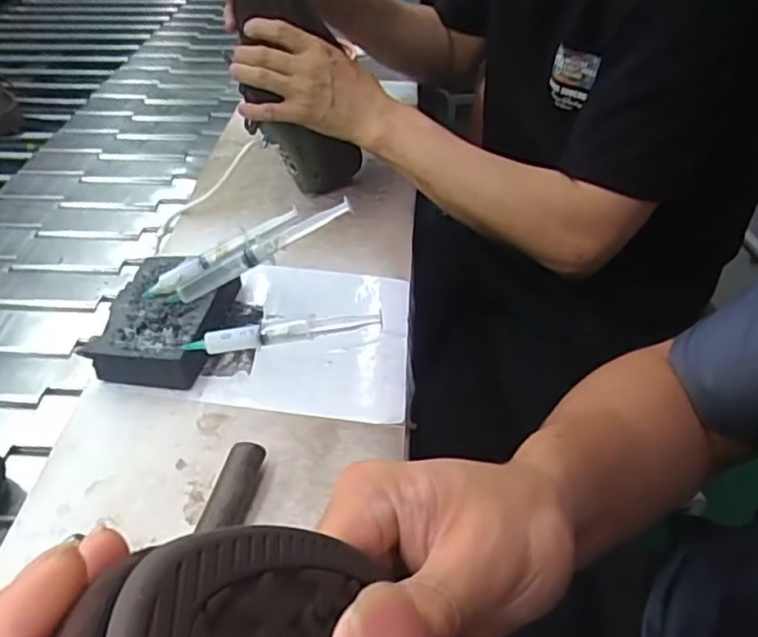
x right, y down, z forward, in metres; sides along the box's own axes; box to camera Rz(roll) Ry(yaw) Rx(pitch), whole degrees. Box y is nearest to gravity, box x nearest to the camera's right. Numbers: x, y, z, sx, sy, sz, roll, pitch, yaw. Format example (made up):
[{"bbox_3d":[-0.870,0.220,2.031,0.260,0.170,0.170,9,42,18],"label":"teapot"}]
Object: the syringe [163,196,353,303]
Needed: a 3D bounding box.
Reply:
[{"bbox_3d":[-0.098,-0.055,0.503,0.166,0.017,0.021,-28,43,7],"label":"syringe"}]

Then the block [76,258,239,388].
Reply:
[{"bbox_3d":[-0.170,0.001,0.516,0.091,0.039,0.125,6,42,8],"label":"block"}]

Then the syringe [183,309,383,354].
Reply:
[{"bbox_3d":[-0.072,0.010,0.468,0.146,0.025,0.015,-1,44,-3],"label":"syringe"}]

